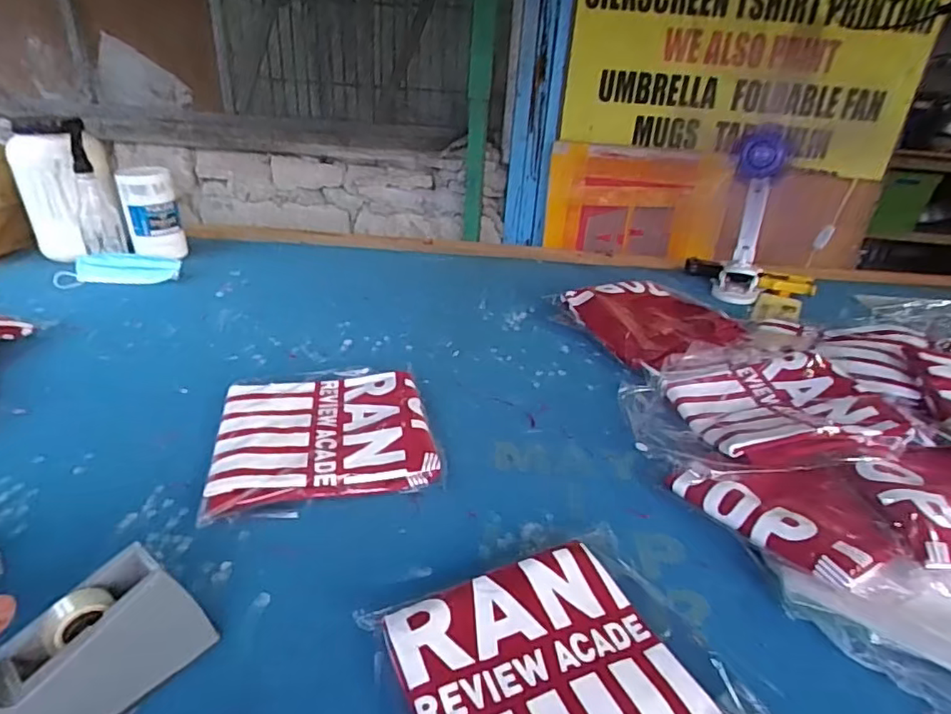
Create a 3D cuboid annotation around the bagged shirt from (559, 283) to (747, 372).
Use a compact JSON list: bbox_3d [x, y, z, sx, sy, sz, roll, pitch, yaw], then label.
[{"bbox_3d":[0.288,-0.059,0.929,0.206,0.054,0.244,-11,31,-22],"label":"bagged shirt"}]

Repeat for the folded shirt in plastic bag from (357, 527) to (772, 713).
[{"bbox_3d":[0.072,0.241,0.403,0.244,0.029,0.255,-13,32,-25],"label":"folded shirt in plastic bag"}]

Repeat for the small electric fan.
[{"bbox_3d":[0.532,-0.269,1.087,0.094,0.298,0.132,19,33,27],"label":"small electric fan"}]

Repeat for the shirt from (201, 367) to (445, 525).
[{"bbox_3d":[-0.173,0.087,0.655,0.234,0.031,0.217,-6,30,-15],"label":"shirt"}]

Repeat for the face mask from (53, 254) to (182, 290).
[{"bbox_3d":[-0.660,-0.163,1.047,0.204,0.034,0.087,-4,29,-12],"label":"face mask"}]

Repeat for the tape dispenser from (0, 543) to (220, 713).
[{"bbox_3d":[-0.259,0.198,0.377,0.053,0.091,0.138,24,35,34],"label":"tape dispenser"}]

